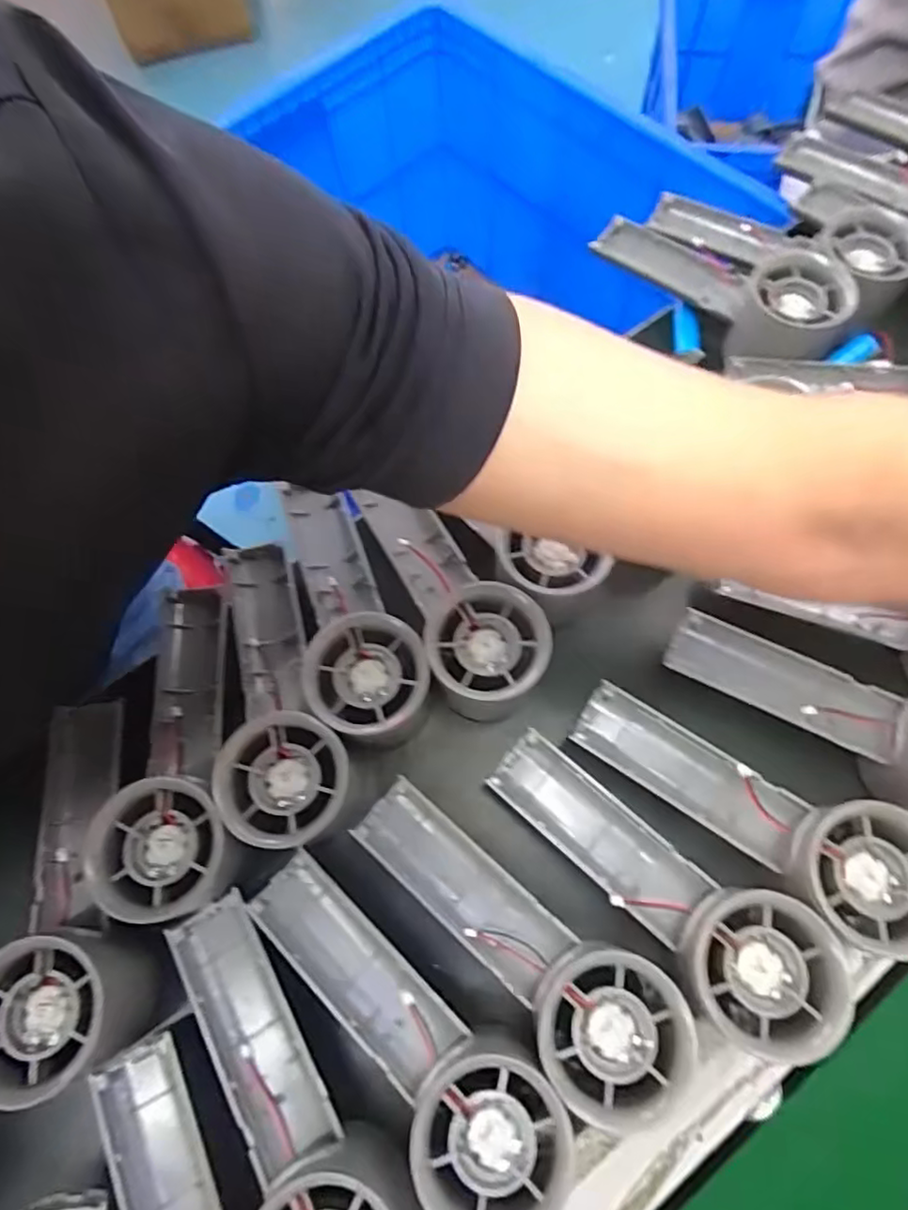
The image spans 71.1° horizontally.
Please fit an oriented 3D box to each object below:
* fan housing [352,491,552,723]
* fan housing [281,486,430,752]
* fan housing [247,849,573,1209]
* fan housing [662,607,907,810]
[{"bbox_3d":[-0.005,-0.012,0.328,0.056,0.046,0.142,-29,71,-9],"label":"fan housing"},{"bbox_3d":[-0.055,0.001,0.324,0.054,0.034,0.157,-20,57,-5],"label":"fan housing"},{"bbox_3d":[-0.022,0.172,0.261,0.157,0.028,0.056,35,74,27],"label":"fan housing"},{"bbox_3d":[0.183,0.050,0.303,0.157,0.039,0.056,23,71,25],"label":"fan housing"}]

